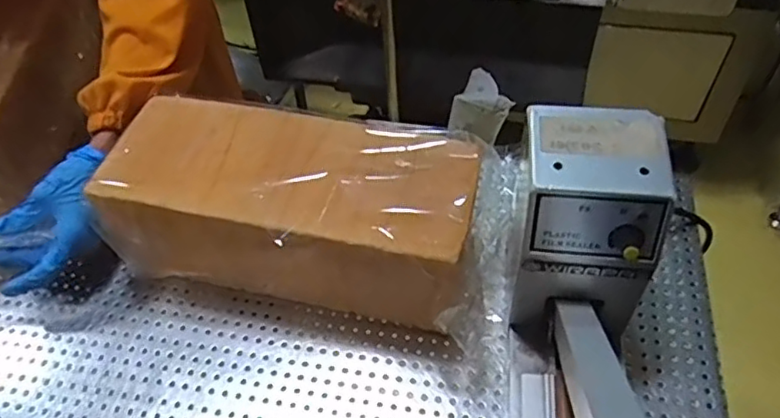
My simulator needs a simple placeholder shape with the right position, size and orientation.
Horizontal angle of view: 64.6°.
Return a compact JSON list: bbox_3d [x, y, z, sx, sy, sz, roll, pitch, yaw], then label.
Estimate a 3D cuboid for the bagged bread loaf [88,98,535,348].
[{"bbox_3d":[-0.068,0.008,0.608,0.367,0.146,0.147,9,52,9],"label":"bagged bread loaf"}]

